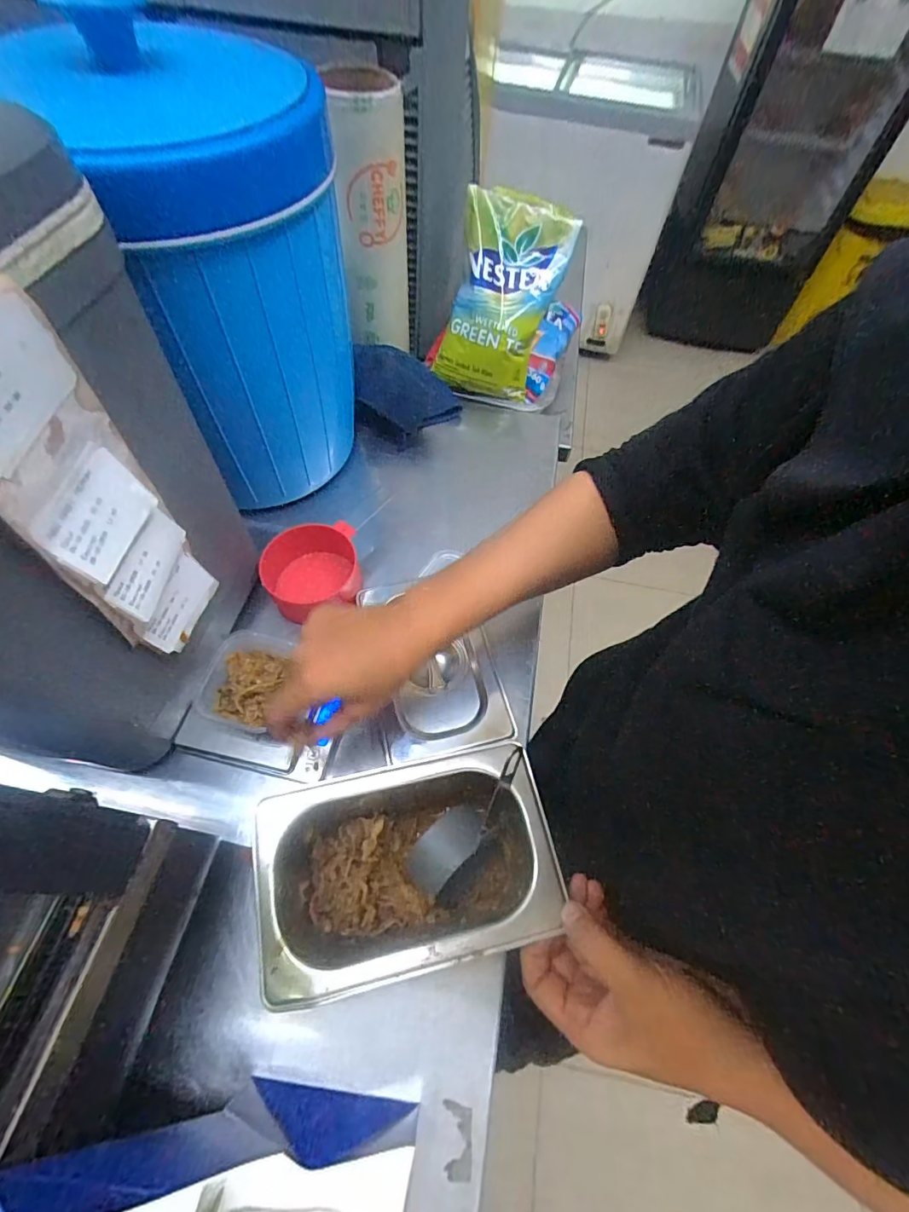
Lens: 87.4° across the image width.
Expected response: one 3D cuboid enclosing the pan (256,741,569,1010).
[{"bbox_3d":[-0.032,0.170,0.331,0.176,0.103,0.125,-9,61,-9],"label":"pan"}]

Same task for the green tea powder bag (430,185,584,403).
[{"bbox_3d":[0.057,-0.370,0.579,0.127,0.206,0.055,15,20,-5],"label":"green tea powder bag"}]

